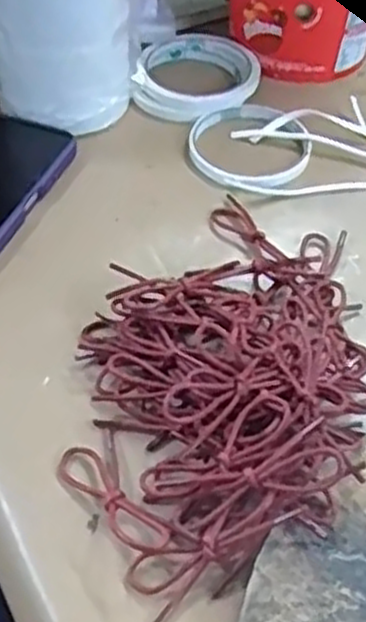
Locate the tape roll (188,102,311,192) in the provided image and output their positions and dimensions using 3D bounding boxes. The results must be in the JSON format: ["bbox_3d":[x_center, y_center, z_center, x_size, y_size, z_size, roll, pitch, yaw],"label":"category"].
[{"bbox_3d":[0.043,-0.116,0.537,0.080,0.008,0.085,0,49,0],"label":"tape roll"}]

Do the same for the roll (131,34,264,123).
[{"bbox_3d":[0.012,-0.174,0.585,0.086,0.022,0.093,0,49,0],"label":"roll"}]

